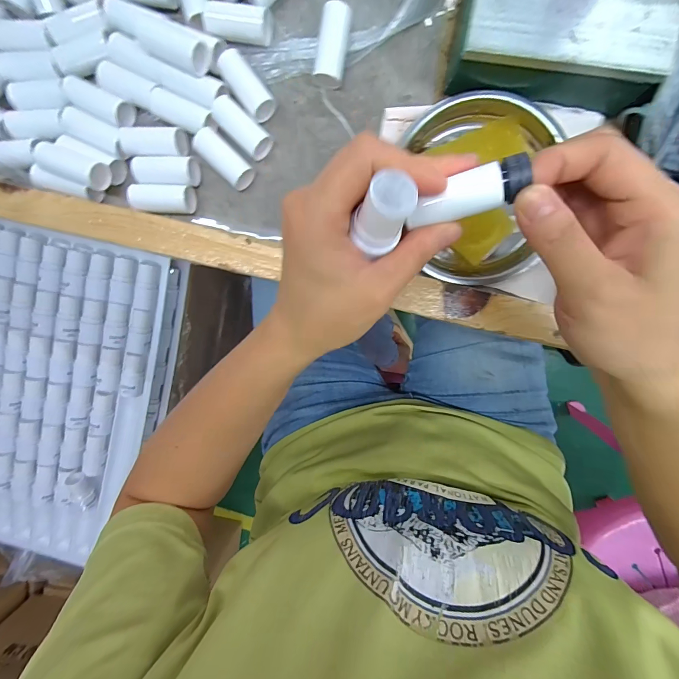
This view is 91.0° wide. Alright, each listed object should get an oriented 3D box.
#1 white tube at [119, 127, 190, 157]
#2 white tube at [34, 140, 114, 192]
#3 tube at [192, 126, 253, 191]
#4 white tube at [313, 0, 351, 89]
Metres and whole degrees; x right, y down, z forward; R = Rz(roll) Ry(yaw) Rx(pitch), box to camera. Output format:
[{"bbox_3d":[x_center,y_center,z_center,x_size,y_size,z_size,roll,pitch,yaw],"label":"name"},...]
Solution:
[{"bbox_3d":[-0.146,-0.154,0.262,0.047,0.020,0.020,1,97,4],"label":"white tube"},{"bbox_3d":[-0.203,-0.132,0.253,0.053,0.016,0.021,22,98,1],"label":"white tube"},{"bbox_3d":[-0.091,-0.141,0.263,0.047,0.015,0.021,43,98,-2],"label":"tube"},{"bbox_3d":[-0.004,-0.214,0.244,0.020,0.017,0.048,13,112,2],"label":"white tube"}]

